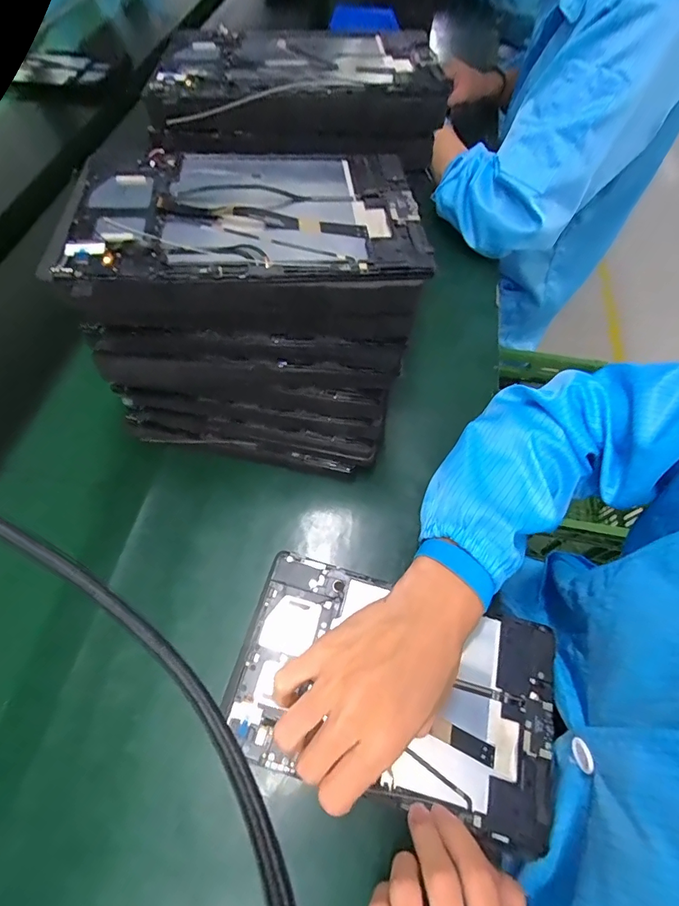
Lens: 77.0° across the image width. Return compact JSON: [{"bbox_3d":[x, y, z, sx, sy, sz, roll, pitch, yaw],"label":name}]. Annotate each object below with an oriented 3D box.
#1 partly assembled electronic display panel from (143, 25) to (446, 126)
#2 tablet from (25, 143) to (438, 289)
[{"bbox_3d":[-0.041,-0.348,0.375,0.247,0.016,0.190,-12,62,-9],"label":"partly assembled electronic display panel"},{"bbox_3d":[-0.066,-0.179,0.308,0.240,0.011,0.159,-5,62,-6],"label":"tablet"}]

